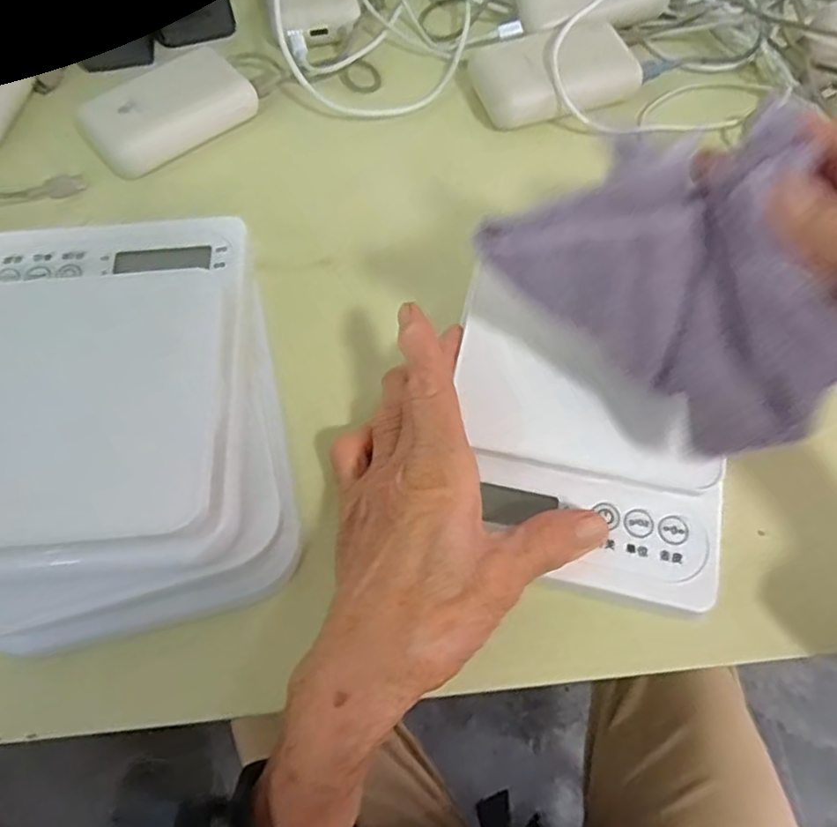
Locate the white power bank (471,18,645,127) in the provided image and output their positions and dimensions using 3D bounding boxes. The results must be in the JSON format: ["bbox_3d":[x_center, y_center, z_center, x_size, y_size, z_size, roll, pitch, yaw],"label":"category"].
[{"bbox_3d":[0.089,-0.225,0.425,0.101,0.030,0.067,-13,64,-6],"label":"white power bank"}]

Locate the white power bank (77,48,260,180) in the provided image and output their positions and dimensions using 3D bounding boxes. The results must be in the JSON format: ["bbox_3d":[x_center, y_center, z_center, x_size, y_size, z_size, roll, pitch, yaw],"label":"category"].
[{"bbox_3d":[-0.157,-0.194,0.411,0.103,0.032,0.049,-31,67,-14],"label":"white power bank"}]

